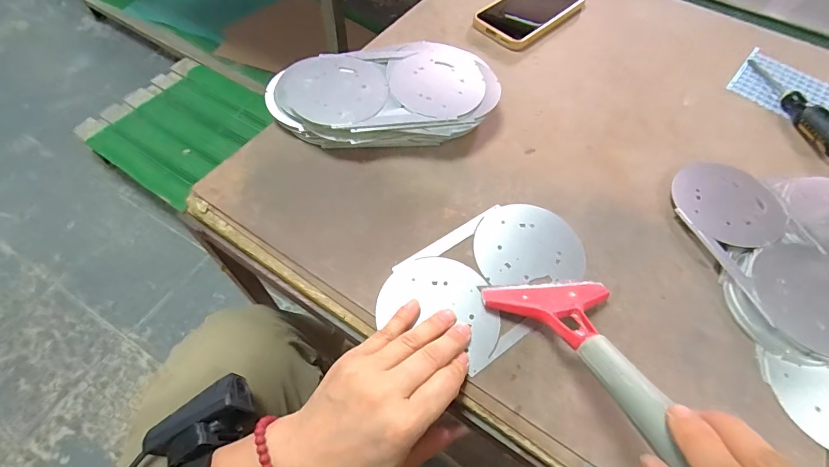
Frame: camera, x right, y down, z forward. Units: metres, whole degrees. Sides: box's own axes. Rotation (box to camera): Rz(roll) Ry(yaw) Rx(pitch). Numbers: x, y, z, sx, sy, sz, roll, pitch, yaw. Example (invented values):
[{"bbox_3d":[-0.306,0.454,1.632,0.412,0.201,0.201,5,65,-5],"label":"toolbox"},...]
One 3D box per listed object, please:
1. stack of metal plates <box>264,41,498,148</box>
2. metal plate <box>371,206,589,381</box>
[{"bbox_3d":[-0.032,-0.139,0.395,0.222,0.036,0.122,-6,60,-7],"label":"stack of metal plates"},{"bbox_3d":[0.062,0.036,0.319,0.180,0.005,0.100,-30,66,-19],"label":"metal plate"}]

